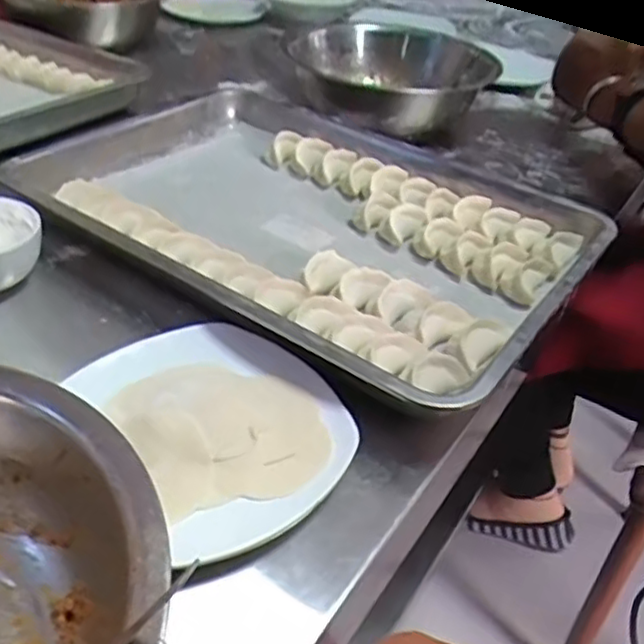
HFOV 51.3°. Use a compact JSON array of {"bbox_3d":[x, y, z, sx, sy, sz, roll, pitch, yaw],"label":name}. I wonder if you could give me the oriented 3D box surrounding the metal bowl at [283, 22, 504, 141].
[{"bbox_3d":[0.084,-0.320,0.886,0.243,0.100,0.245,4,38,-3],"label":"metal bowl"}]

